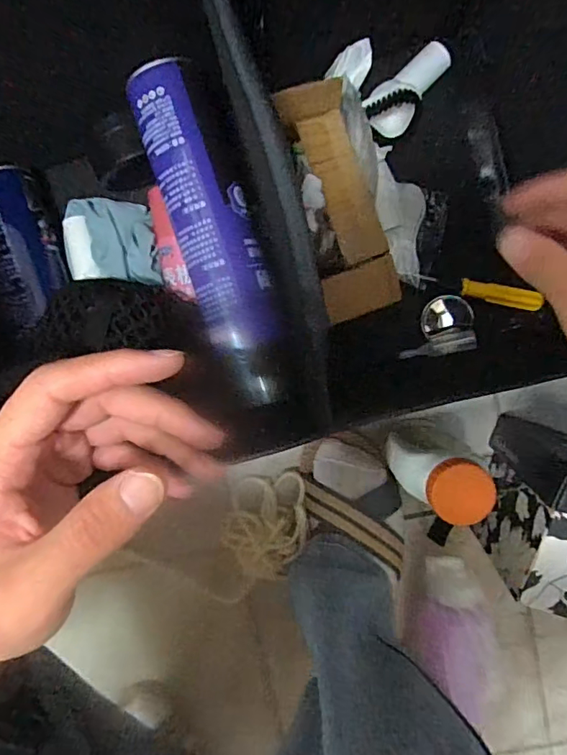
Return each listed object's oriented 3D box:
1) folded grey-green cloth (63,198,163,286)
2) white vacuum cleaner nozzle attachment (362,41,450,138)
[{"bbox_3d":[-0.164,-0.132,0.491,0.095,0.033,0.078,4,98,0],"label":"folded grey-green cloth"},{"bbox_3d":[0.119,-0.275,0.477,0.042,0.046,0.093,40,97,-5],"label":"white vacuum cleaner nozzle attachment"}]

